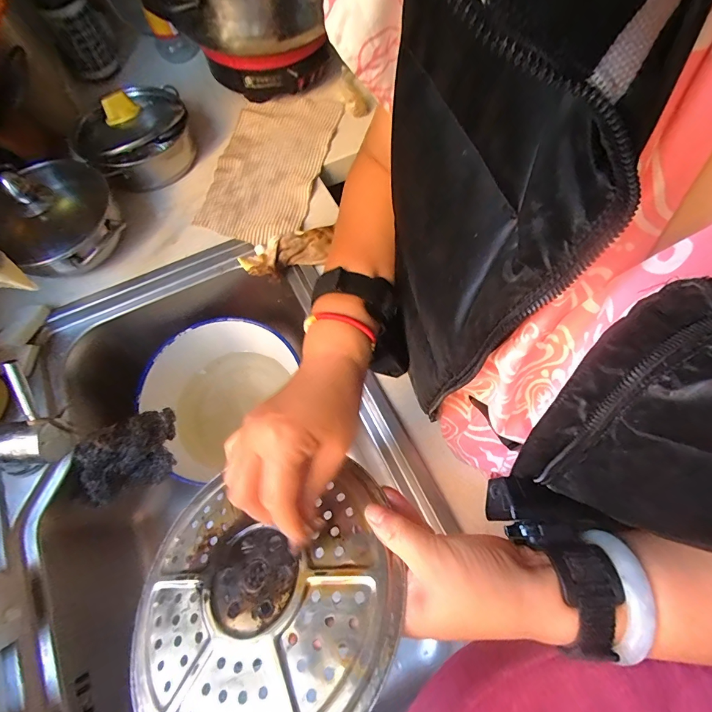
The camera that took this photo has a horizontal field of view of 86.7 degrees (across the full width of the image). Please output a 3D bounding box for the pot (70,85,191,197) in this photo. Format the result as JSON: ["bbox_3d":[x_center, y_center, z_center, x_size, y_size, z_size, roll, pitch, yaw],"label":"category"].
[{"bbox_3d":[-0.334,-0.343,0.562,0.155,0.096,0.152,0,69,1],"label":"pot"}]

